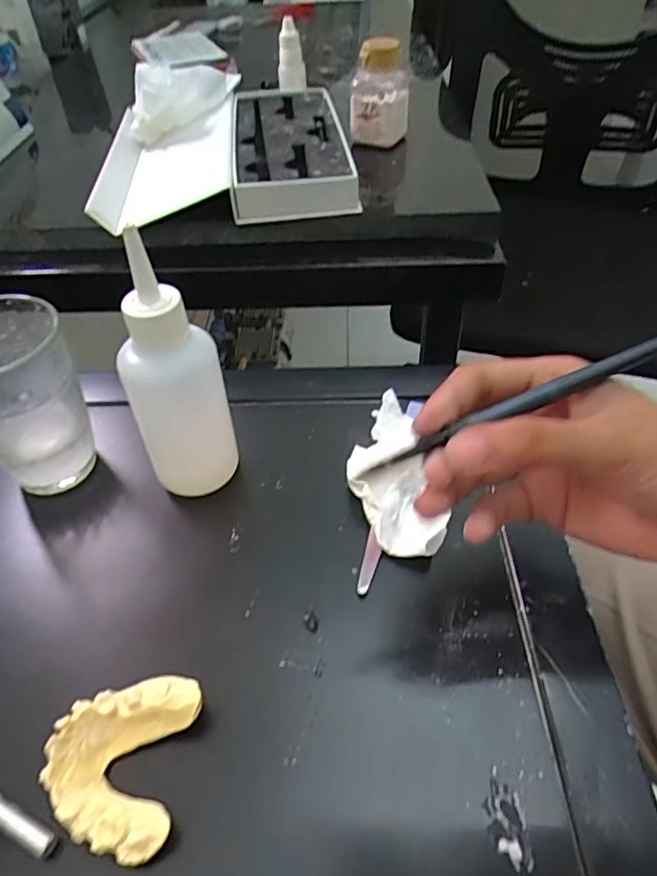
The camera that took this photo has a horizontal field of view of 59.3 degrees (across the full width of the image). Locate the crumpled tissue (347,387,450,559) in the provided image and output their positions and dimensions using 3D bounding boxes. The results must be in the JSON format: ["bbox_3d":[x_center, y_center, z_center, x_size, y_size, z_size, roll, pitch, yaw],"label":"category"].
[{"bbox_3d":[0.036,0.016,0.316,0.048,0.018,0.099,-1,53,0],"label":"crumpled tissue"}]

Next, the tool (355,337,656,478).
[{"bbox_3d":[0.086,-0.017,0.225,0.159,0.009,0.007,-22,48,-9],"label":"tool"}]

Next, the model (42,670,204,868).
[{"bbox_3d":[-0.080,0.121,0.221,0.049,0.017,0.060,4,46,7],"label":"model"}]

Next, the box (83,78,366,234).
[{"bbox_3d":[-0.082,-0.229,0.467,0.193,0.039,0.219,-6,45,-3],"label":"box"}]

